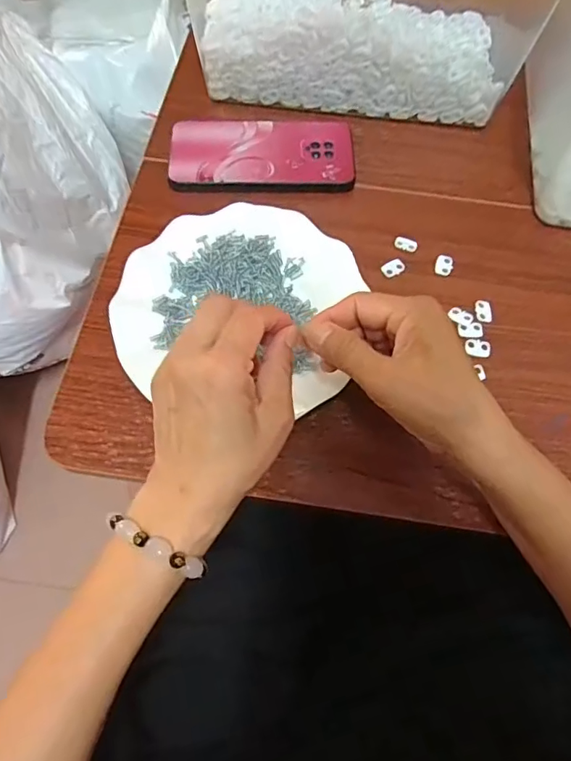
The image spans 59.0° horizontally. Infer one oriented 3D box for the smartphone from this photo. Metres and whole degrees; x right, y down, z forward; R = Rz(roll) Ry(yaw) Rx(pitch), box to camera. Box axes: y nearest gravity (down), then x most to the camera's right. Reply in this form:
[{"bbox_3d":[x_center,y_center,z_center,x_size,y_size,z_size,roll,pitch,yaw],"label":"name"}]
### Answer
[{"bbox_3d":[-0.020,-0.205,0.458,0.161,0.015,0.078,1,66,-1],"label":"smartphone"}]

